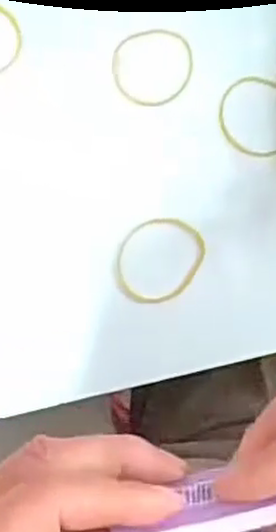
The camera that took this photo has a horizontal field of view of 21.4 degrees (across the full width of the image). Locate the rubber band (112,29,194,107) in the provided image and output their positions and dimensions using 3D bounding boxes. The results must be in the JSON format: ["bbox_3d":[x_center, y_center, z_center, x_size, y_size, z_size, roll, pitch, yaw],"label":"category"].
[{"bbox_3d":[0.008,-0.103,0.382,0.042,0.004,0.039,0,96,-4],"label":"rubber band"}]

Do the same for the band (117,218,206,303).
[{"bbox_3d":[0.011,-0.002,0.375,0.041,0.004,0.047,28,83,0],"label":"band"}]

